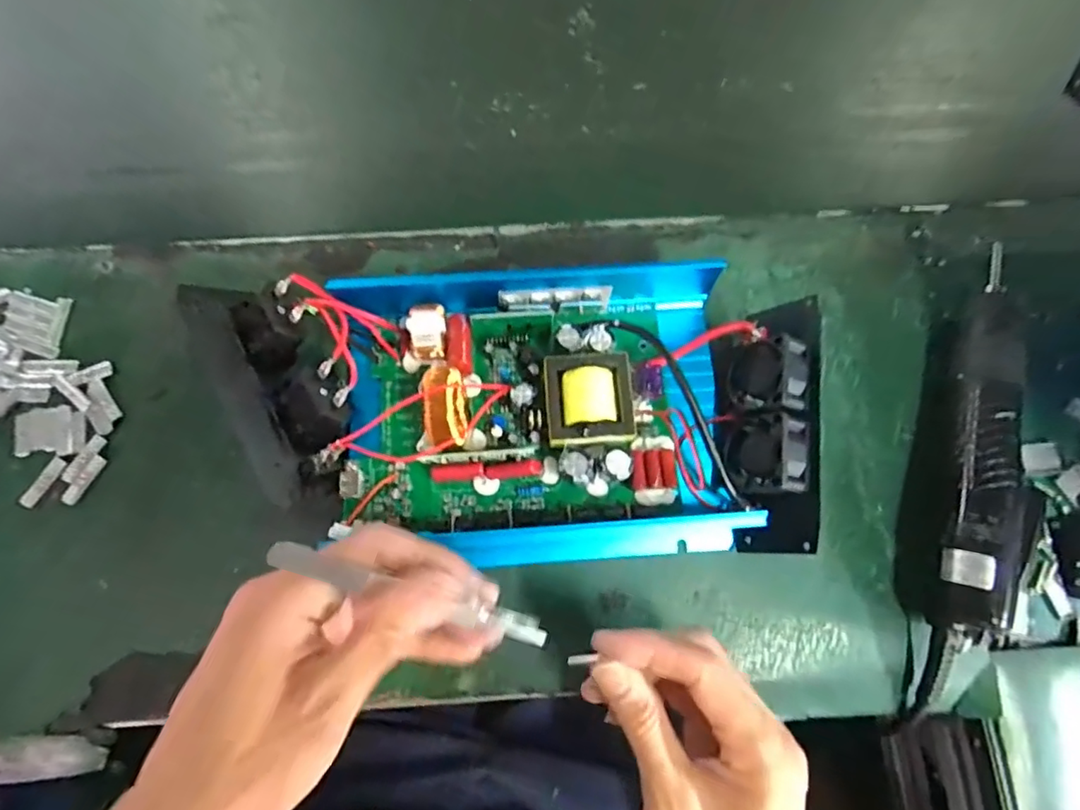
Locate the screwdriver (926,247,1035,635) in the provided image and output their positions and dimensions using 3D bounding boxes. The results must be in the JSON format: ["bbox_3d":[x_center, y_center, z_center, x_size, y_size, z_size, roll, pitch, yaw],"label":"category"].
[{"bbox_3d":[0.249,0.013,0.308,0.031,0.042,0.219,18,77,4],"label":"screwdriver"}]

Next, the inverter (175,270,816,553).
[{"bbox_3d":[-0.019,0.003,0.303,0.336,0.052,0.164,-4,76,-2],"label":"inverter"}]

